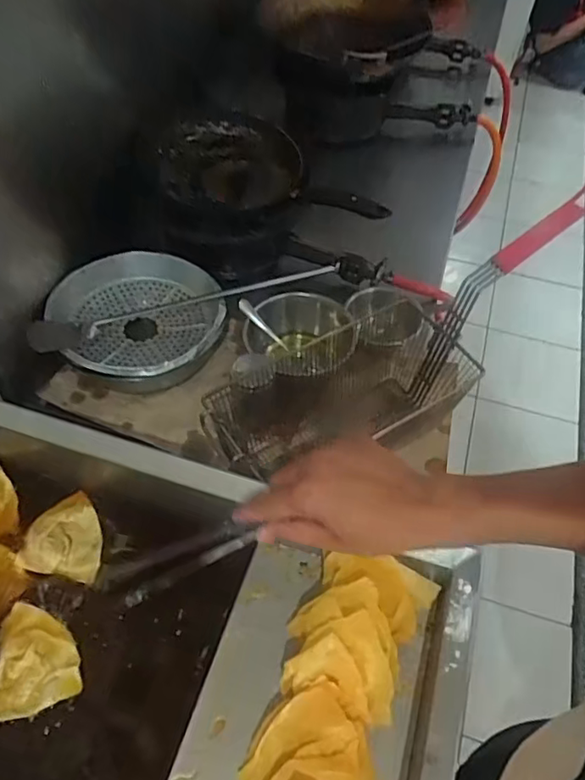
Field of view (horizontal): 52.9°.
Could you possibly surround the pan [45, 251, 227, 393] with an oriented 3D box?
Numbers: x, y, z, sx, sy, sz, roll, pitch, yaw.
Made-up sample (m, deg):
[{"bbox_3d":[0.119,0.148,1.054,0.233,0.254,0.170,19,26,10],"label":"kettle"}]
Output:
[{"bbox_3d":[-0.237,-0.105,0.932,0.246,0.092,0.256,1,53,-2],"label":"pan"}]

